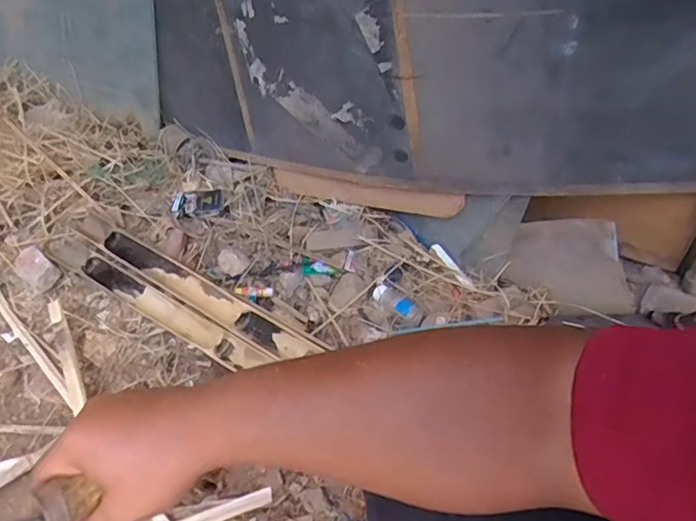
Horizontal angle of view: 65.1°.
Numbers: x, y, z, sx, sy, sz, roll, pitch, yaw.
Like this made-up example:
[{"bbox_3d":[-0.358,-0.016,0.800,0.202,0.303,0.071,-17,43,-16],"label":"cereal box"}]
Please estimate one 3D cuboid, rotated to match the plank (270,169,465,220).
[{"bbox_3d":[0.025,-0.133,1.047,0.405,0.069,0.016,13,52,31],"label":"plank"}]

